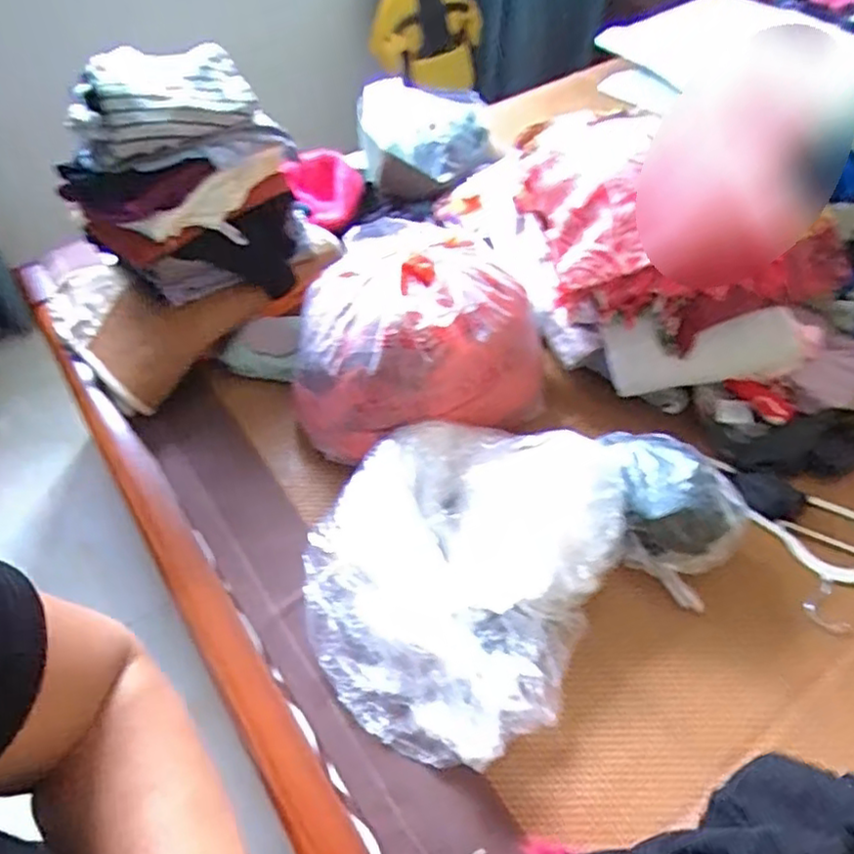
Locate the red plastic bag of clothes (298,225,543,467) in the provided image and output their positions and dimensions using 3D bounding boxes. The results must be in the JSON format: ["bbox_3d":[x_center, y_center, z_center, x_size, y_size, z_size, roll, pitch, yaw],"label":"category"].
[{"bbox_3d":[-0.028,-0.188,1.067,0.386,0.201,0.409,-9,52,-7],"label":"red plastic bag of clothes"}]

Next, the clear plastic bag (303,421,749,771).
[{"bbox_3d":[0.111,0.148,0.900,0.550,0.116,0.393,-28,57,-21],"label":"clear plastic bag"}]

